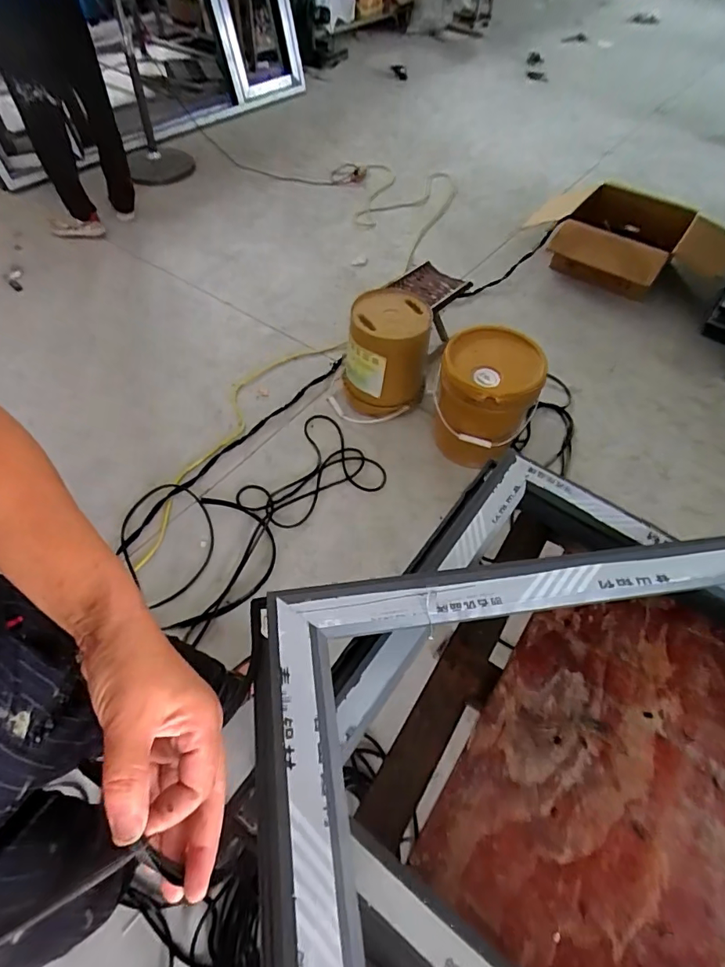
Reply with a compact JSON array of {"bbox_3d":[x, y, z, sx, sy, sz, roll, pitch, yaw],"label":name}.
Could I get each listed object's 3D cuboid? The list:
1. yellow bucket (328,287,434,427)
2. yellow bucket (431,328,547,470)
[{"bbox_3d":[0.060,-0.441,1.688,0.322,0.348,0.302,8,54,3],"label":"yellow bucket"},{"bbox_3d":[0.382,-0.252,1.537,0.287,0.386,0.270,1,54,-2],"label":"yellow bucket"}]

